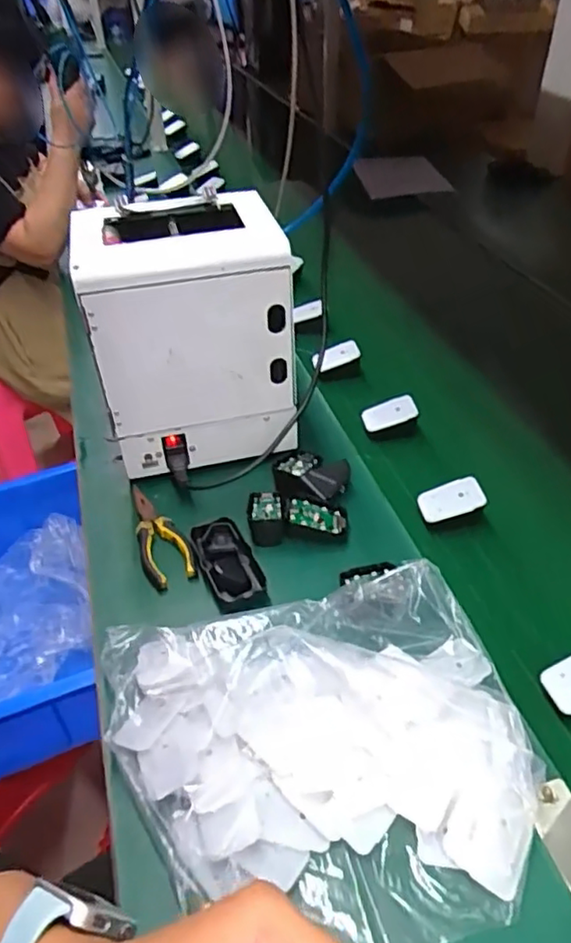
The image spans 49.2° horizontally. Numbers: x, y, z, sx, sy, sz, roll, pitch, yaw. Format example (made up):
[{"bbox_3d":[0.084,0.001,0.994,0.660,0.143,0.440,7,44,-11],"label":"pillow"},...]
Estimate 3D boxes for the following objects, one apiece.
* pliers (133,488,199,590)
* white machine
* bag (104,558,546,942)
[{"bbox_3d":[-0.139,0.069,0.688,0.050,0.024,0.141,-15,45,-14],"label":"pliers"},{"bbox_3d":[-0.109,-0.149,0.715,0.211,0.256,0.173,-12,44,-10],"label":"white machine"},{"bbox_3d":[0.031,0.207,0.488,0.325,0.053,0.279,-12,44,-10],"label":"bag"}]

